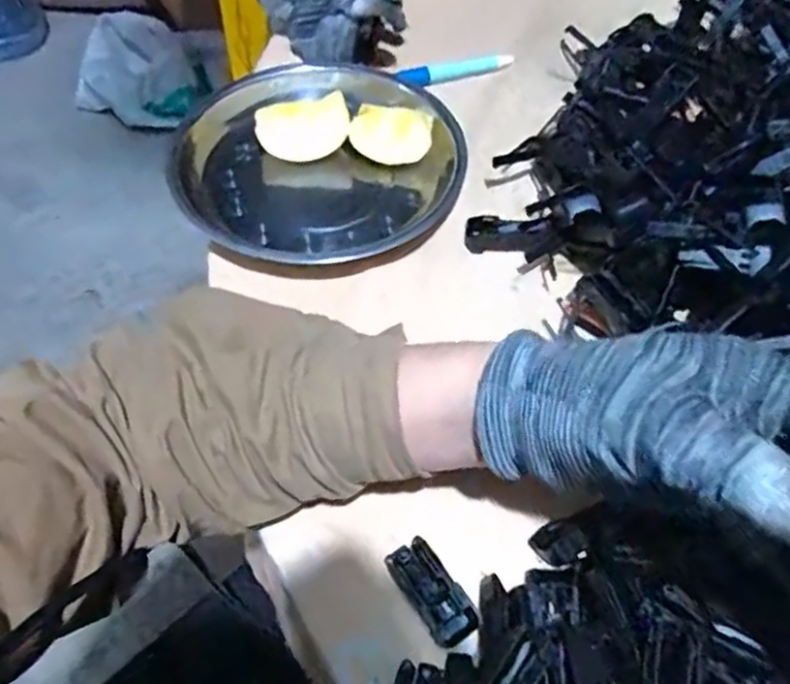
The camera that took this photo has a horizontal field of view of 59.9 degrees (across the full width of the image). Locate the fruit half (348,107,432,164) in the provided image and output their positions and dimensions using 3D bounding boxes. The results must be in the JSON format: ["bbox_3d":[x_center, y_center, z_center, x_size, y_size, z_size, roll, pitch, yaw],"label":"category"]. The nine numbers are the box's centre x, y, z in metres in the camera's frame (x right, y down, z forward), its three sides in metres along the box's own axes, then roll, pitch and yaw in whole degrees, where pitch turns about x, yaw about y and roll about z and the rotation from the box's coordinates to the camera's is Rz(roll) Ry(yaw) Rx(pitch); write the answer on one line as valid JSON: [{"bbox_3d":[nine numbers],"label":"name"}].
[{"bbox_3d":[-0.002,-0.138,0.455,0.052,0.023,0.033,13,55,9],"label":"fruit half"}]

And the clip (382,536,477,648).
[{"bbox_3d":[0.016,0.109,0.301,0.020,0.013,0.045,-29,59,-19],"label":"clip"}]

